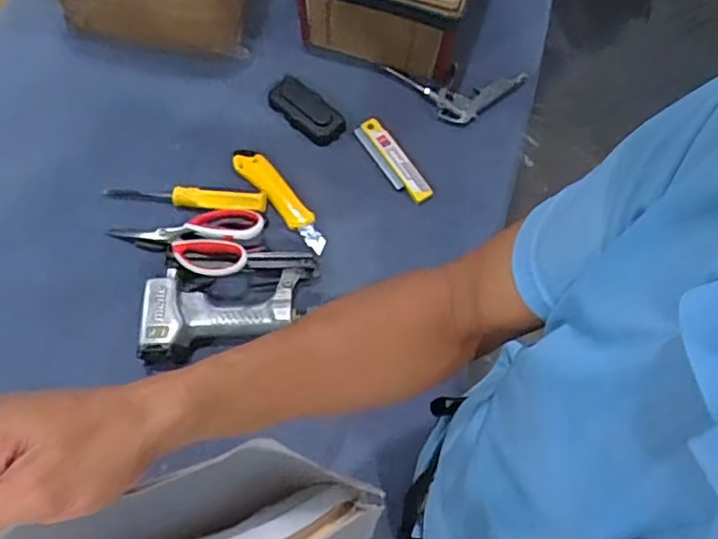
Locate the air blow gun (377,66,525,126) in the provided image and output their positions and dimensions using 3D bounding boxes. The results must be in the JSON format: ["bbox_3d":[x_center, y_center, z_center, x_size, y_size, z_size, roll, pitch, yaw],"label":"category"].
[{"bbox_3d":[0.135,-0.237,0.815,0.191,0.018,0.083,-2,69,-3],"label":"air blow gun"}]

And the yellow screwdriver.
[{"bbox_3d":[-0.215,-0.089,0.750,0.202,0.029,0.027,5,68,0],"label":"yellow screwdriver"}]

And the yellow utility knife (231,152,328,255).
[{"bbox_3d":[-0.095,-0.089,0.759,0.035,0.023,0.168,-41,75,-16],"label":"yellow utility knife"}]

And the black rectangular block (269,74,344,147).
[{"bbox_3d":[-0.068,-0.209,0.790,0.109,0.026,0.054,39,72,13],"label":"black rectangular block"}]

